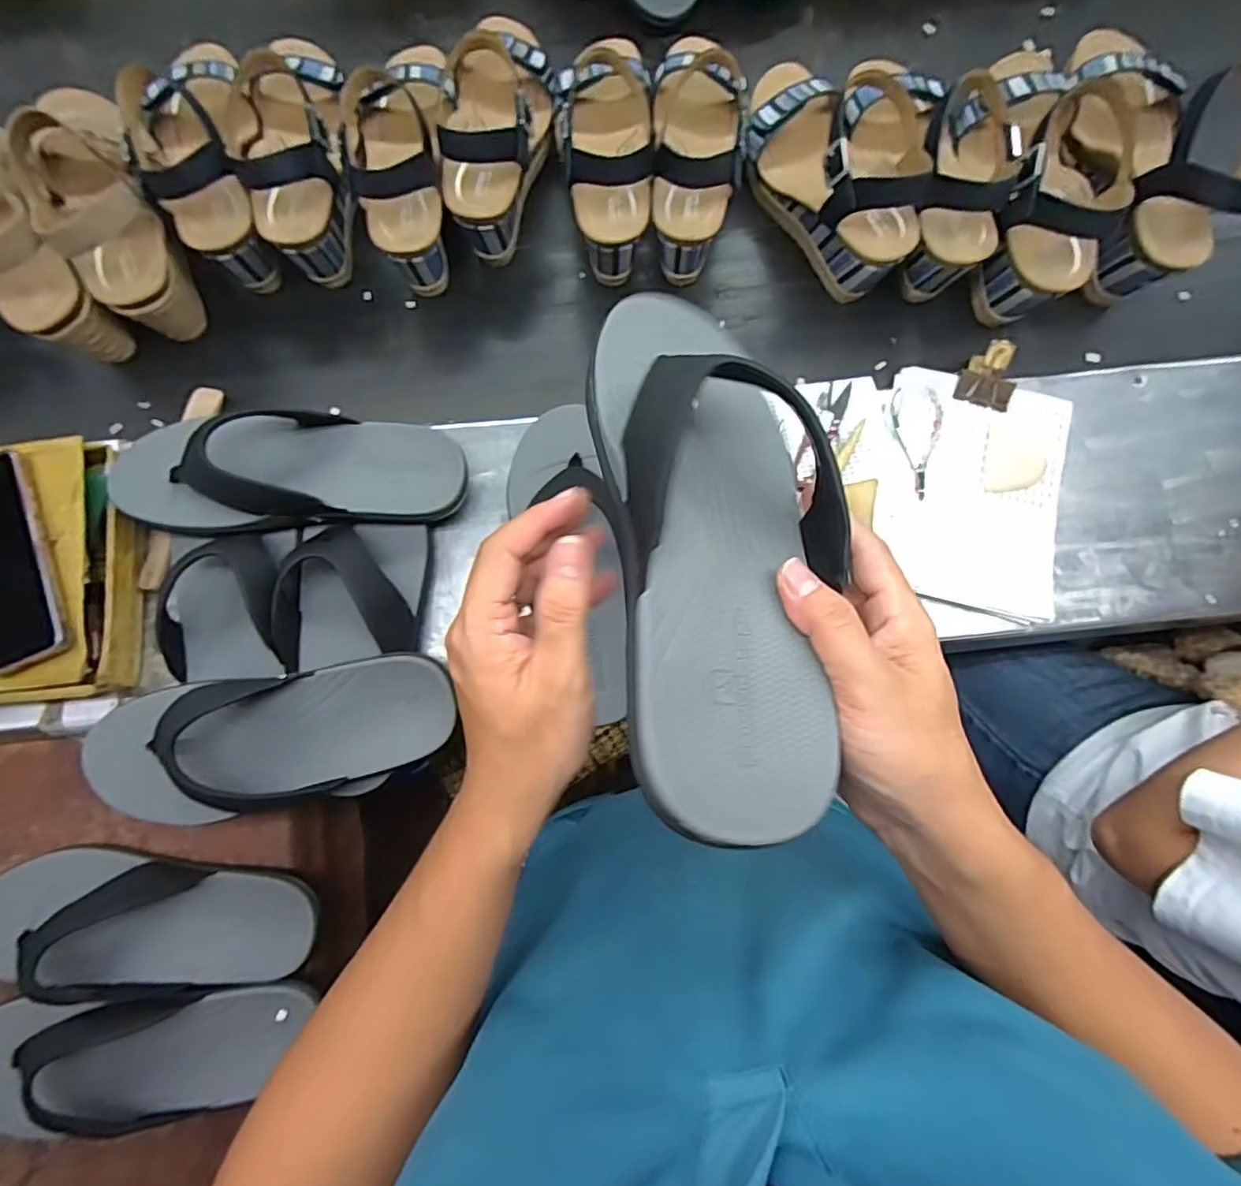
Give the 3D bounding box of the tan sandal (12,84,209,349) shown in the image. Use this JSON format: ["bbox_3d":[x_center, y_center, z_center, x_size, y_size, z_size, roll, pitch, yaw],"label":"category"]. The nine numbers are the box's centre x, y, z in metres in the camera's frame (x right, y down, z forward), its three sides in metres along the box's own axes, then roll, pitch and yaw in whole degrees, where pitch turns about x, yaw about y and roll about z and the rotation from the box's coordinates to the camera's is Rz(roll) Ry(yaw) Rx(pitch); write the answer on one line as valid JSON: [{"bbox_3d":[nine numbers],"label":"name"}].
[{"bbox_3d":[-0.457,-0.354,0.521,0.087,0.124,0.253,-34,84,-6],"label":"tan sandal"}]

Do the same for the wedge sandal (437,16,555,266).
[{"bbox_3d":[-0.113,-0.435,0.547,0.091,0.111,0.231,1,82,-1],"label":"wedge sandal"}]

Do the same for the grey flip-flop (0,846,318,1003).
[{"bbox_3d":[-0.404,0.273,0.493,0.288,0.078,0.101,0,82,-1],"label":"grey flip-flop"}]

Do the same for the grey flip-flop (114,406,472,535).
[{"bbox_3d":[-0.273,-0.101,0.471,0.284,0.061,0.103,0,82,-1],"label":"grey flip-flop"}]

